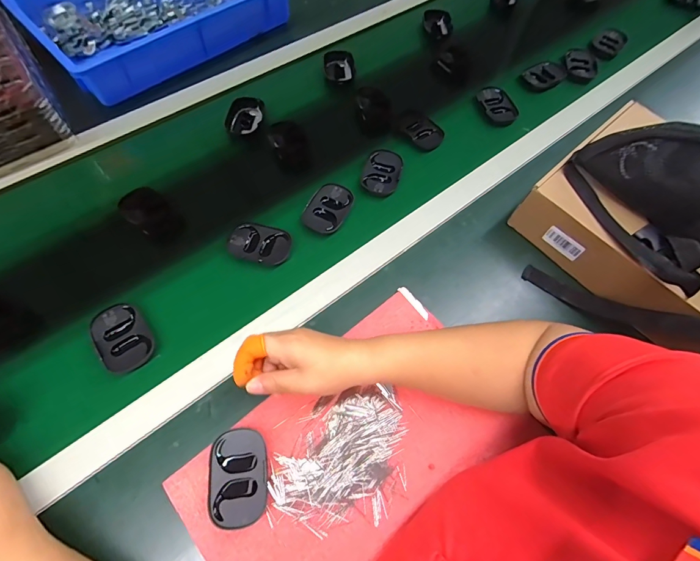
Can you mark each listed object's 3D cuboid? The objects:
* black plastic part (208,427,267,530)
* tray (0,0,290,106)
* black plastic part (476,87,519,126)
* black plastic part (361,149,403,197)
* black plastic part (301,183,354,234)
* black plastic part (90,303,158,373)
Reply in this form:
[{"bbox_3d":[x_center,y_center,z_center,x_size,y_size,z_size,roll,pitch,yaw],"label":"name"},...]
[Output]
[{"bbox_3d":[-0.113,0.200,0.368,0.057,0.013,0.086,-8,65,-7],"label":"black plastic part"},{"bbox_3d":[-0.372,-0.530,0.702,0.425,0.090,0.316,-38,71,-19],"label":"tray"},{"bbox_3d":[0.267,-0.317,0.653,0.056,0.019,0.087,-15,66,-10],"label":"black plastic part"},{"bbox_3d":[0.051,-0.172,0.564,0.056,0.013,0.086,16,64,5],"label":"black plastic part"},{"bbox_3d":[-0.033,-0.107,0.535,0.058,0.009,0.084,24,65,8],"label":"black plastic part"},{"bbox_3d":[-0.276,0.070,0.441,0.057,0.017,0.087,-33,70,-17],"label":"black plastic part"}]

